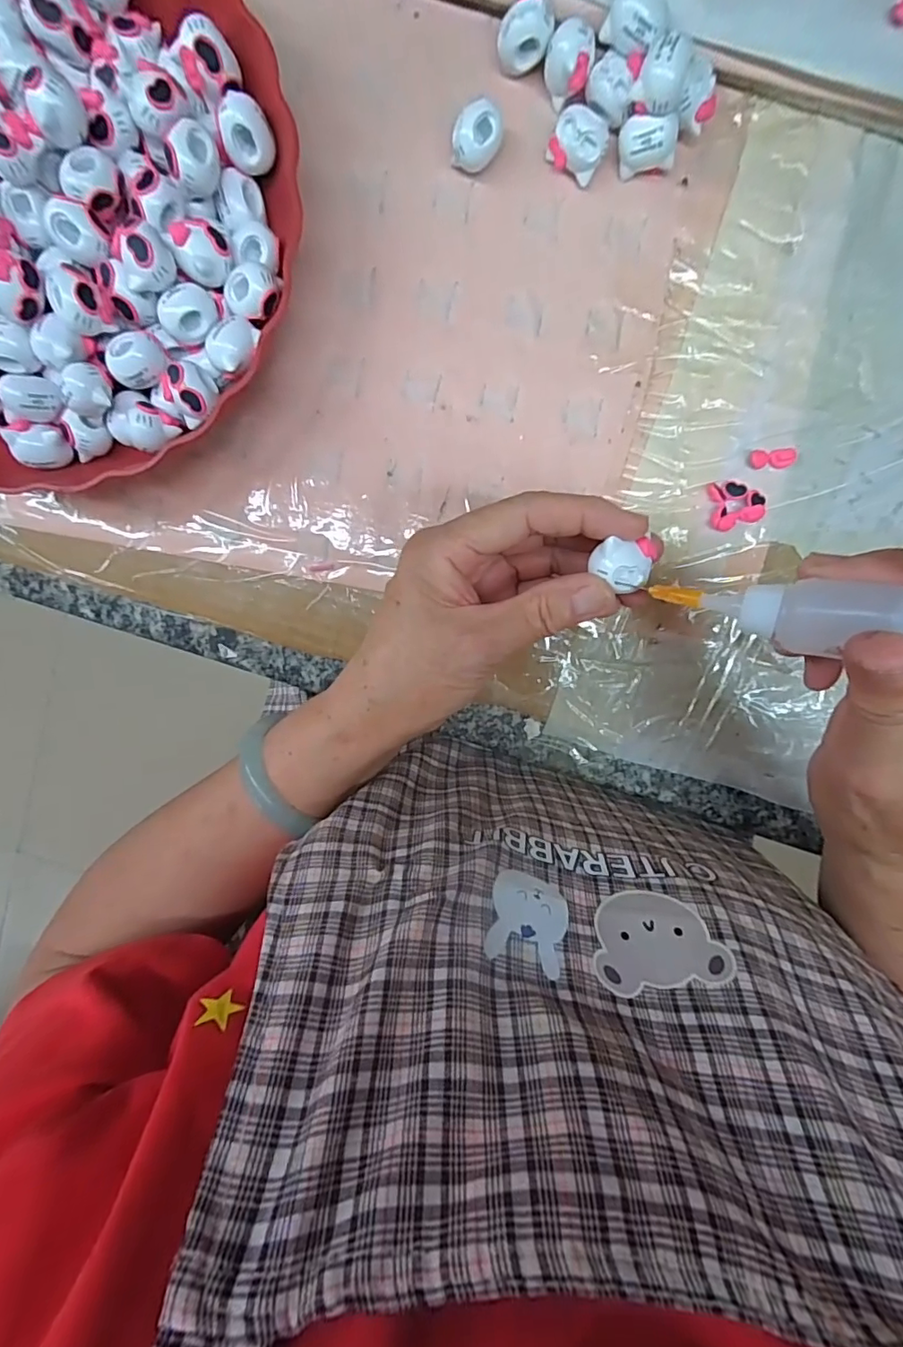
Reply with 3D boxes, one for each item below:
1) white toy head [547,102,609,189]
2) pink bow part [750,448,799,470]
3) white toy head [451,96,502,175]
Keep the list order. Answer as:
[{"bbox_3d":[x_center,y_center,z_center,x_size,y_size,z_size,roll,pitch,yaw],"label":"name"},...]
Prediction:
[{"bbox_3d":[0.060,-0.252,0.250,0.026,0.021,0.017,28,99,-3],"label":"white toy head"},{"bbox_3d":[0.170,-0.113,0.276,0.026,0.004,0.010,-2,99,2],"label":"pink bow part"},{"bbox_3d":[0.012,-0.253,0.251,0.021,0.021,0.022,8,99,0],"label":"white toy head"}]

